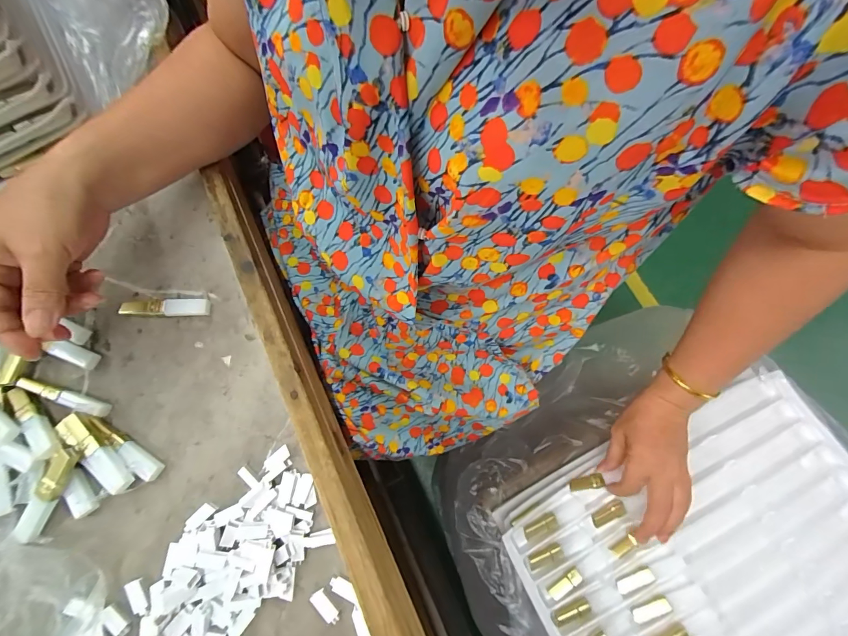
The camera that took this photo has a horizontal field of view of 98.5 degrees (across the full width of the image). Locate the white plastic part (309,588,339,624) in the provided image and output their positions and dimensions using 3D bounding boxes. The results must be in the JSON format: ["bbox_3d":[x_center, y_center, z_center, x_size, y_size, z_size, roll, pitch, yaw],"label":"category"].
[{"bbox_3d":[-0.073,0.215,0.272,0.010,0.007,0.025,-40,78,-12],"label":"white plastic part"}]

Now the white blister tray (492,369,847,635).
[{"bbox_3d":[0.332,0.285,0.410,0.407,0.034,0.313,-24,75,-8],"label":"white blister tray"}]

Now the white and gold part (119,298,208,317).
[{"bbox_3d":[-0.233,-0.009,0.330,0.069,0.014,0.015,-3,73,-2],"label":"white and gold part"}]

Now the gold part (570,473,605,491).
[{"bbox_3d":[0.189,0.192,0.425,0.039,0.014,0.013,-17,74,4],"label":"gold part"}]

